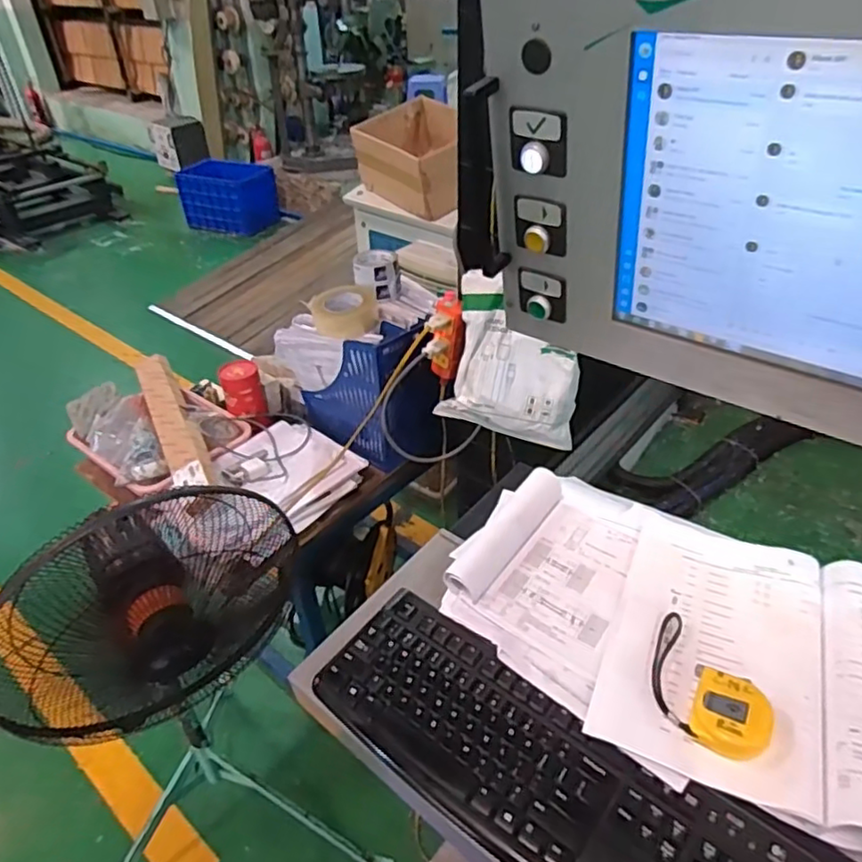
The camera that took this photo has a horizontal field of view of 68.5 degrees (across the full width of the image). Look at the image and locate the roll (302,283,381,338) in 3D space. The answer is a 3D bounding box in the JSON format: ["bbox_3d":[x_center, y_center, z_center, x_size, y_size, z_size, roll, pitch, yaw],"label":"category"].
[{"bbox_3d":[-0.169,-0.241,1.267,0.128,0.050,0.128,-1,38,1],"label":"roll"}]

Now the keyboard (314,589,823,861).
[{"bbox_3d":[0.093,0.305,0.580,0.439,0.028,0.141,26,46,31],"label":"keyboard"}]

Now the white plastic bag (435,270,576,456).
[{"bbox_3d":[0.130,-0.100,1.025,0.204,0.240,0.105,17,42,23],"label":"white plastic bag"}]

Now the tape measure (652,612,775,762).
[{"bbox_3d":[0.253,0.239,0.604,0.076,0.034,0.147,-15,40,-16],"label":"tape measure"}]

